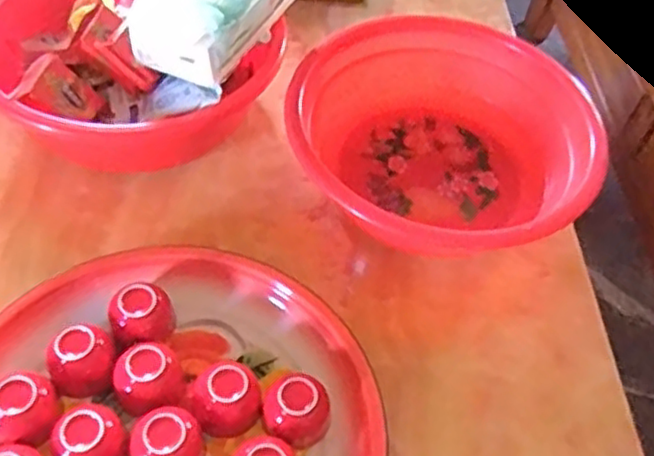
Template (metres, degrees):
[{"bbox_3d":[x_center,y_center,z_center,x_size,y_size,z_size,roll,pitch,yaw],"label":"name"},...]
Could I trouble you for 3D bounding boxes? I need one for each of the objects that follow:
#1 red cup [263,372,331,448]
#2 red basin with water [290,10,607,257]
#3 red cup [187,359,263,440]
[{"bbox_3d":[-0.026,0.144,0.547,0.048,0.041,0.047,3,53,-3],"label":"red cup"},{"bbox_3d":[0.125,-0.082,0.700,0.268,0.090,0.283,3,53,-3],"label":"red basin with water"},{"bbox_3d":[-0.081,0.134,0.545,0.058,0.045,0.055,3,53,-3],"label":"red cup"}]

